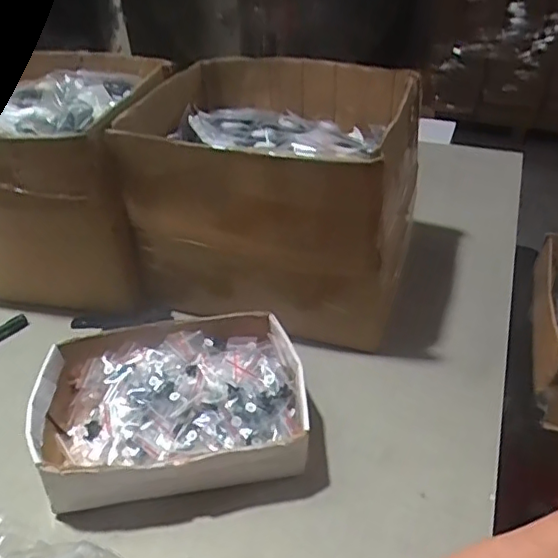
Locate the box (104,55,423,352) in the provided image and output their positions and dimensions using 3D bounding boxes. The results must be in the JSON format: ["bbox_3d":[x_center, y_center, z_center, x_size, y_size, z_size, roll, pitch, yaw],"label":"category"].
[{"bbox_3d":[0.010,-0.142,0.774,0.324,0.223,0.379,10,40,15],"label":"box"}]

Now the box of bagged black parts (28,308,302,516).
[{"bbox_3d":[-0.103,0.127,0.577,0.254,0.065,0.190,-8,39,-8],"label":"box of bagged black parts"}]

